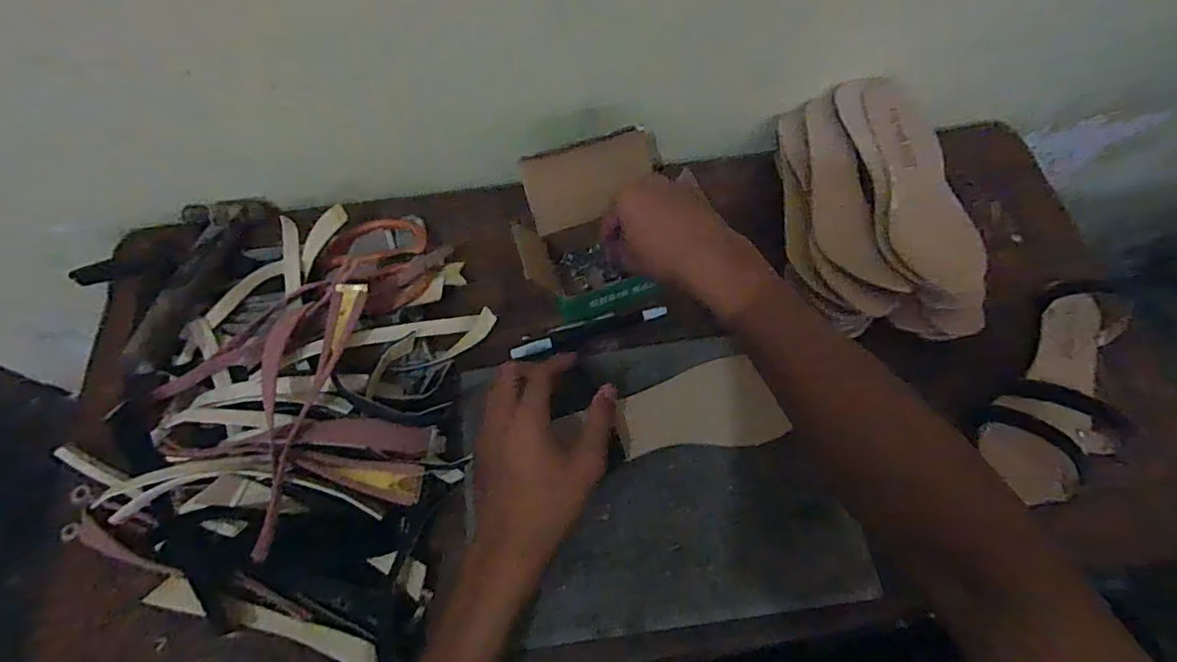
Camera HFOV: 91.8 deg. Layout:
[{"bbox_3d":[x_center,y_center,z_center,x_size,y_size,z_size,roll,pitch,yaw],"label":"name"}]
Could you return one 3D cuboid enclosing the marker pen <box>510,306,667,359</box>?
[{"bbox_3d":[0.002,0.000,0.515,0.144,0.016,0.014,-18,67,-10],"label":"marker pen"}]

